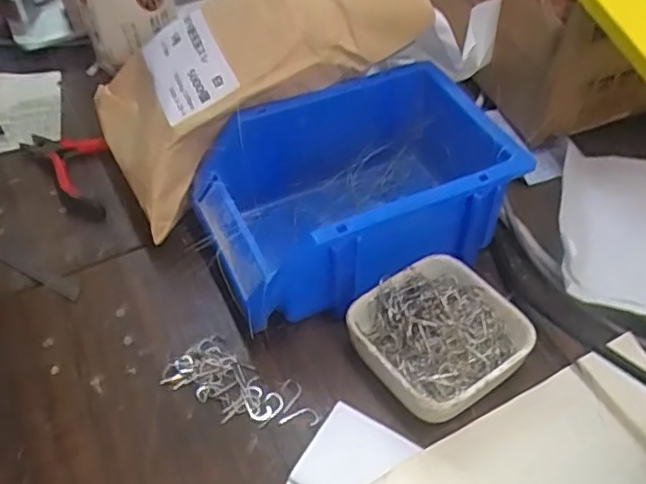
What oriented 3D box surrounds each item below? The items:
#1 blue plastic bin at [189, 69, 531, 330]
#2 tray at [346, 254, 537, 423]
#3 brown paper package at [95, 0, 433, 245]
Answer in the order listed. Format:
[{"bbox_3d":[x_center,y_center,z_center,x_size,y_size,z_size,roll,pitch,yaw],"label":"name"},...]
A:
[{"bbox_3d":[0.024,-0.032,0.418,0.198,0.077,0.123,-20,50,-14],"label":"blue plastic bin"},{"bbox_3d":[0.065,0.055,0.369,0.085,0.029,0.083,-30,53,-21],"label":"tray"},{"bbox_3d":[-0.051,-0.124,0.436,0.228,0.064,0.128,-33,51,3],"label":"brown paper package"}]

